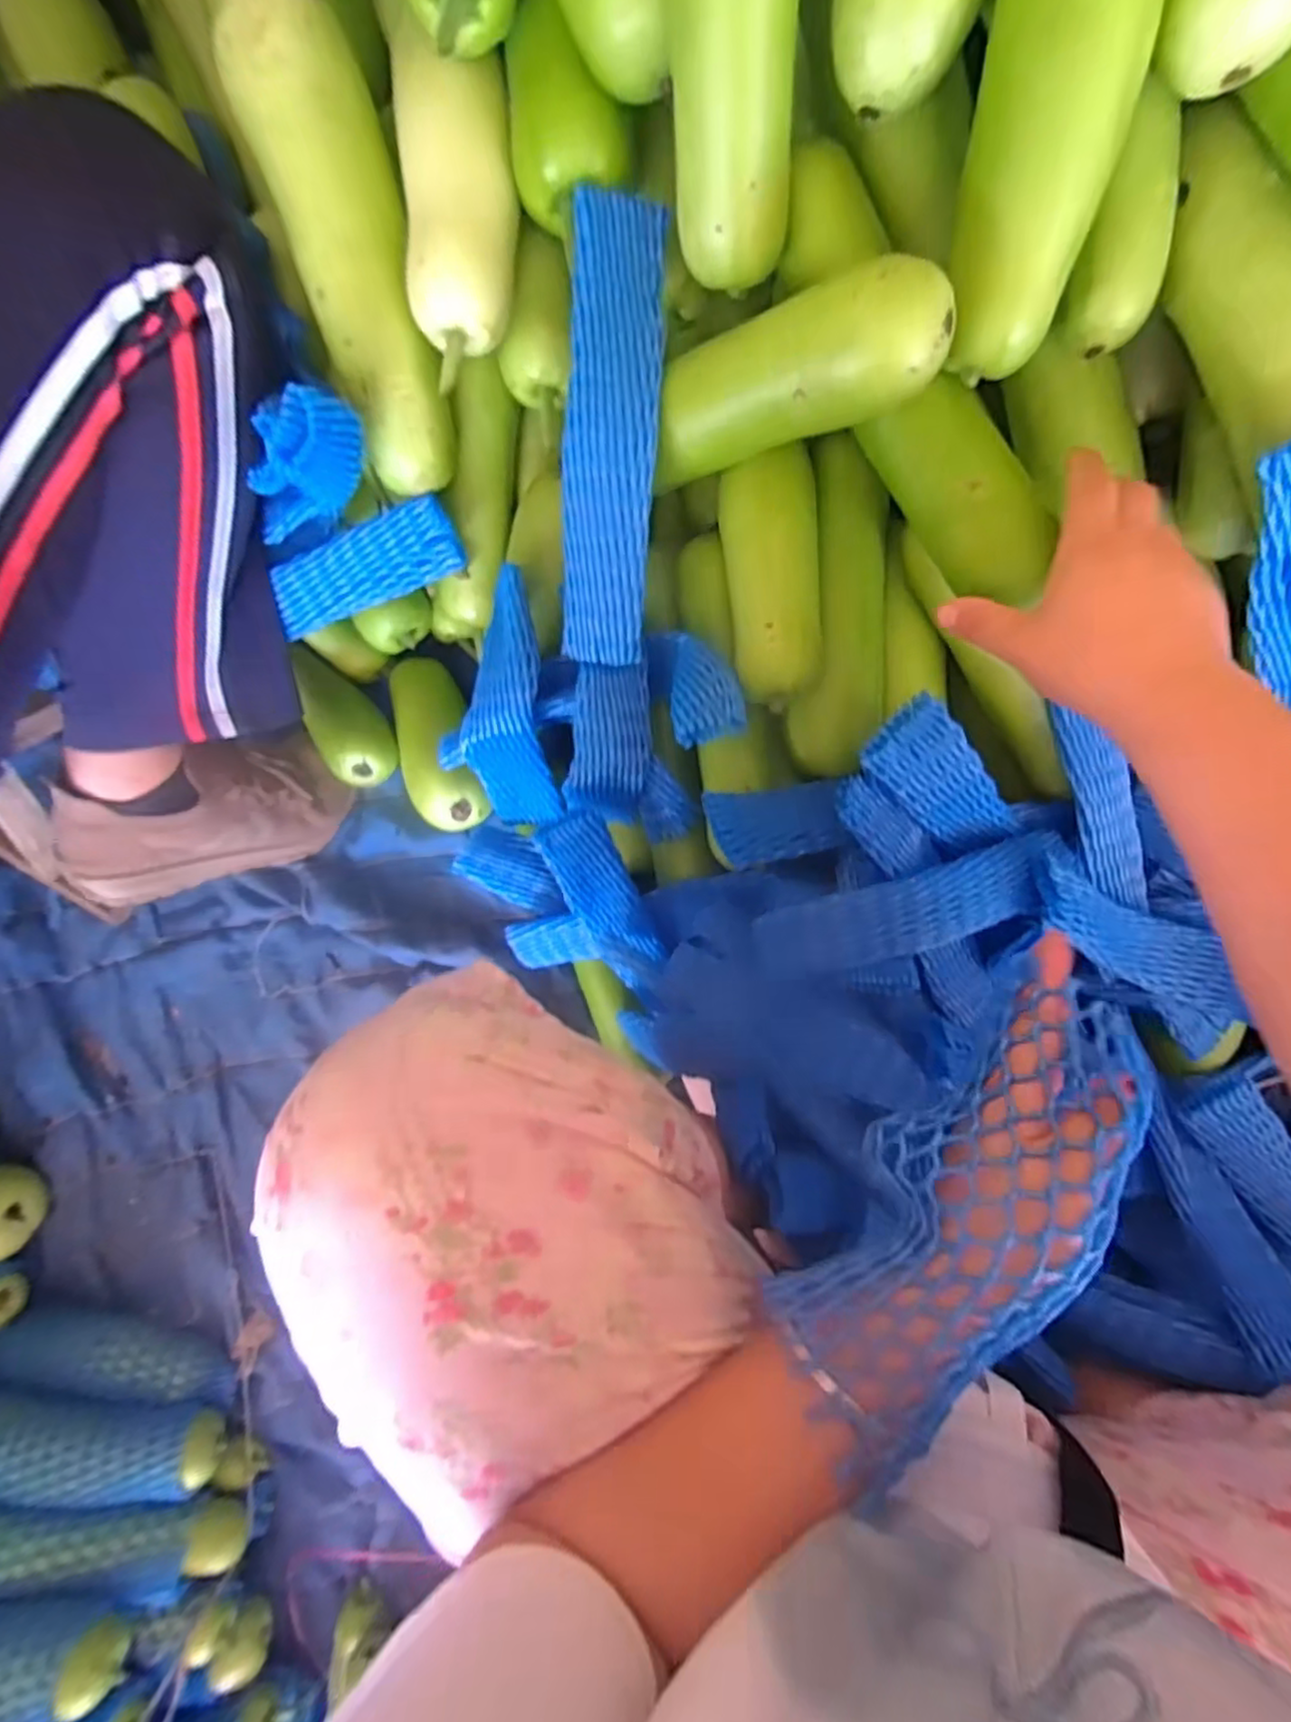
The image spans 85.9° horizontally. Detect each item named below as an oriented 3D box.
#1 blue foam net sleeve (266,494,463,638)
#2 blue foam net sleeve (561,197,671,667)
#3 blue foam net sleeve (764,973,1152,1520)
[{"bbox_3d":[-0.197,-0.203,0.484,0.145,0.020,0.048,-14,124,19],"label":"blue foam net sleeve"},{"bbox_3d":[-0.019,-0.235,0.399,0.052,0.033,0.233,7,113,6],"label":"blue foam net sleeve"},{"bbox_3d":[0.133,0.141,0.275,0.072,0.076,0.199,44,97,3],"label":"blue foam net sleeve"}]

